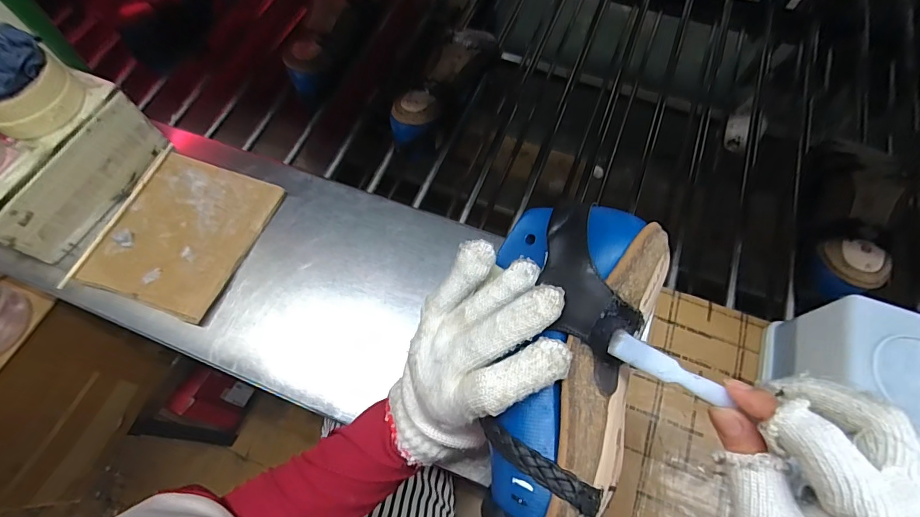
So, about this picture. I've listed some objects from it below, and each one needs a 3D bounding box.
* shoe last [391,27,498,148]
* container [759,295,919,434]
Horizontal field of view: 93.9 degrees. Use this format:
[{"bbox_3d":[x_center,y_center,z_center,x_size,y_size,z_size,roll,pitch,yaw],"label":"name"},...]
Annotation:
[{"bbox_3d":[-0.017,-0.229,0.583,0.072,0.089,0.225,24,67,12],"label":"shoe last"},{"bbox_3d":[0.315,0.104,0.341,0.101,0.104,0.105,21,67,11],"label":"container"}]

